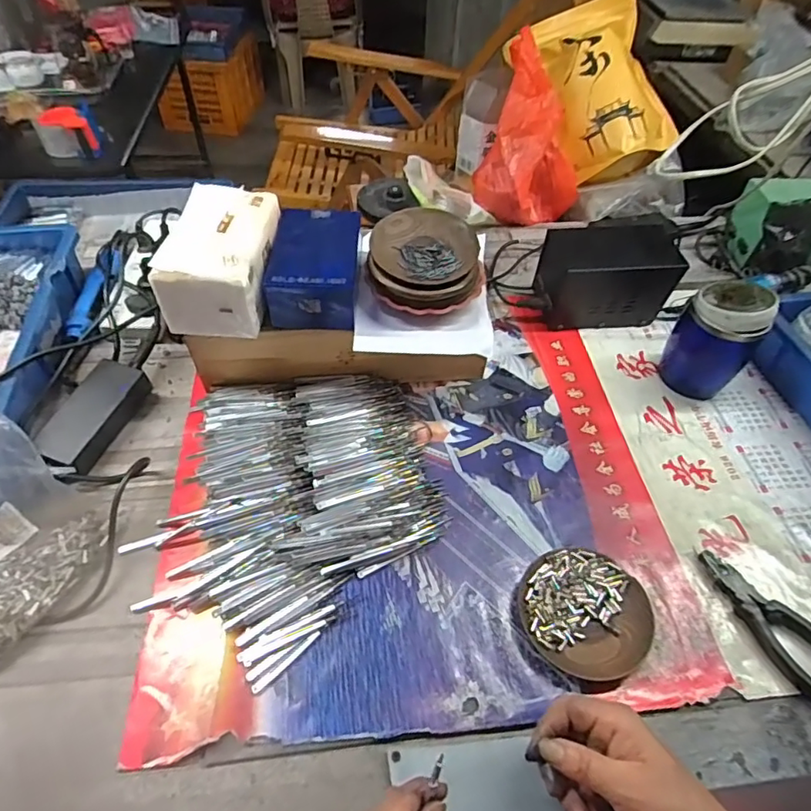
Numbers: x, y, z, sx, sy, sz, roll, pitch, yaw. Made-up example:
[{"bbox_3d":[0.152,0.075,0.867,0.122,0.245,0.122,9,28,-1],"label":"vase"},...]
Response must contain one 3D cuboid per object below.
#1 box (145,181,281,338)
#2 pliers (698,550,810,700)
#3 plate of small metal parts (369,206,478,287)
[{"bbox_3d":[-0.191,-0.159,0.582,0.094,0.088,0.152,6,51,3],"label":"box"},{"bbox_3d":[0.340,0.201,0.492,0.058,0.015,0.163,-25,56,-21],"label":"pliers"},{"bbox_3d":[0.020,-0.177,0.596,0.113,0.025,0.104,1,51,-2],"label":"plate of small metal parts"}]

